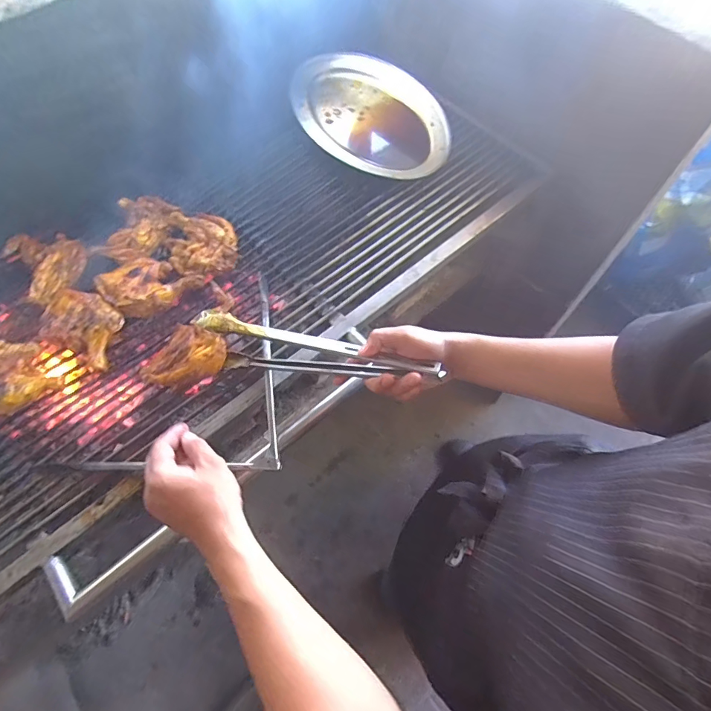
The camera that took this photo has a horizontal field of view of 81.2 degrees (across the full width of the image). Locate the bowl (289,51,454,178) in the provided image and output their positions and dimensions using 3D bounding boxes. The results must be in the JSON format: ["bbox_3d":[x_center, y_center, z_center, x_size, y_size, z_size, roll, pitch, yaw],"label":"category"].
[{"bbox_3d":[0.036,-0.463,0.807,0.335,0.061,0.265,35,70,16],"label":"bowl"}]

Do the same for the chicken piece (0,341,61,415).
[{"bbox_3d":[-0.512,0.030,0.607,0.125,0.030,0.106,35,70,16],"label":"chicken piece"}]

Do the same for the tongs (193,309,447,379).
[{"bbox_3d":[-0.068,-0.003,0.560,0.345,0.074,0.049,10,64,18],"label":"tongs"}]

